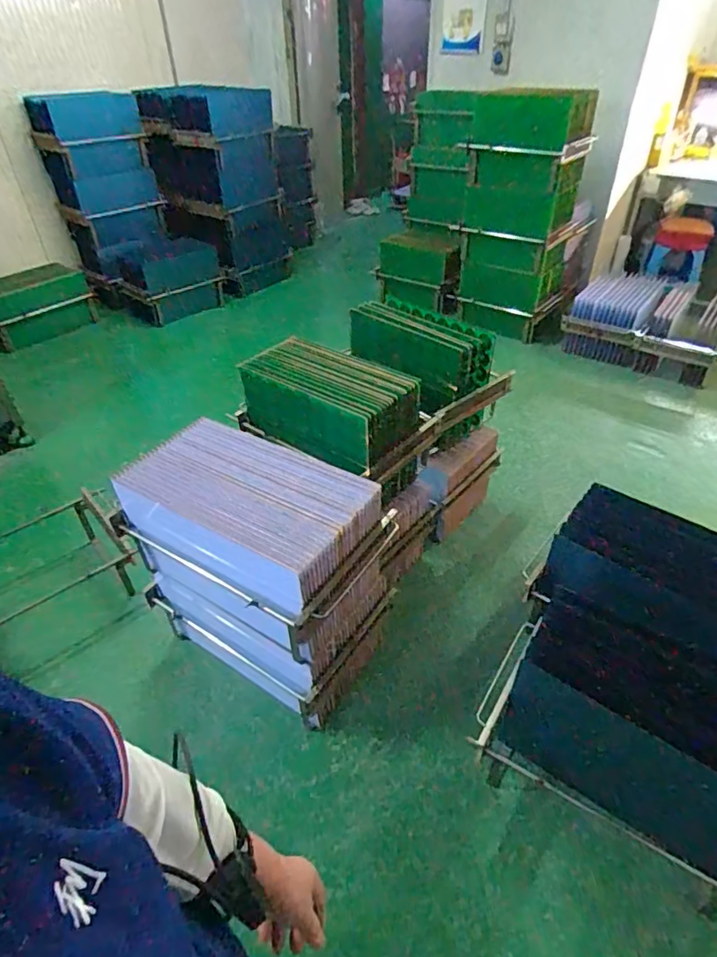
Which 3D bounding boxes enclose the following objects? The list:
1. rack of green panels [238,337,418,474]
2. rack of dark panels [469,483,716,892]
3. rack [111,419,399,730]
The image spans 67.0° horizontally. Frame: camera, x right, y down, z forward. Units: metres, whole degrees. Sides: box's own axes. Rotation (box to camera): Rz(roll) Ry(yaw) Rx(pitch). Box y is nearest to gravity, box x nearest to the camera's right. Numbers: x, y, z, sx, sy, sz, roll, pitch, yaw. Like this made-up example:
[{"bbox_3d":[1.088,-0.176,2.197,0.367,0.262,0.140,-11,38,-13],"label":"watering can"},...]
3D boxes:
[{"bbox_3d":[-0.097,-0.229,1.703,0.543,0.259,0.285,22,45,25],"label":"rack of green panels"},{"bbox_3d":[0.771,0.498,1.459,0.678,0.424,0.764,22,45,26],"label":"rack of dark panels"},{"bbox_3d":[-0.271,0.244,1.532,0.638,0.642,0.370,23,45,26],"label":"rack"}]

